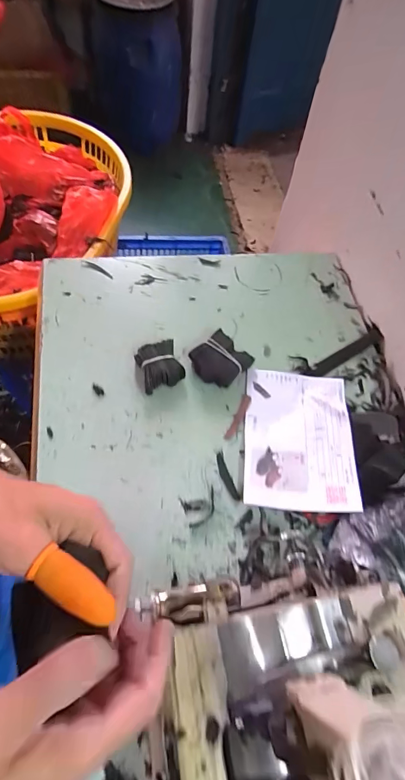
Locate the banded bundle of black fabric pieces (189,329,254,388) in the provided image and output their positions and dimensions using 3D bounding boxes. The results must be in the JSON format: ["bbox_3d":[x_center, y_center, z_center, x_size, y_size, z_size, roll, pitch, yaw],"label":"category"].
[{"bbox_3d":[0.026,-0.046,0.601,0.077,0.034,0.083,41,64,15],"label":"banded bundle of black fabric pieces"}]

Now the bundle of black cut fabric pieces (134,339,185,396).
[{"bbox_3d":[-0.064,-0.039,0.582,0.065,0.029,0.067,-23,64,-15],"label":"bundle of black cut fabric pieces"}]

